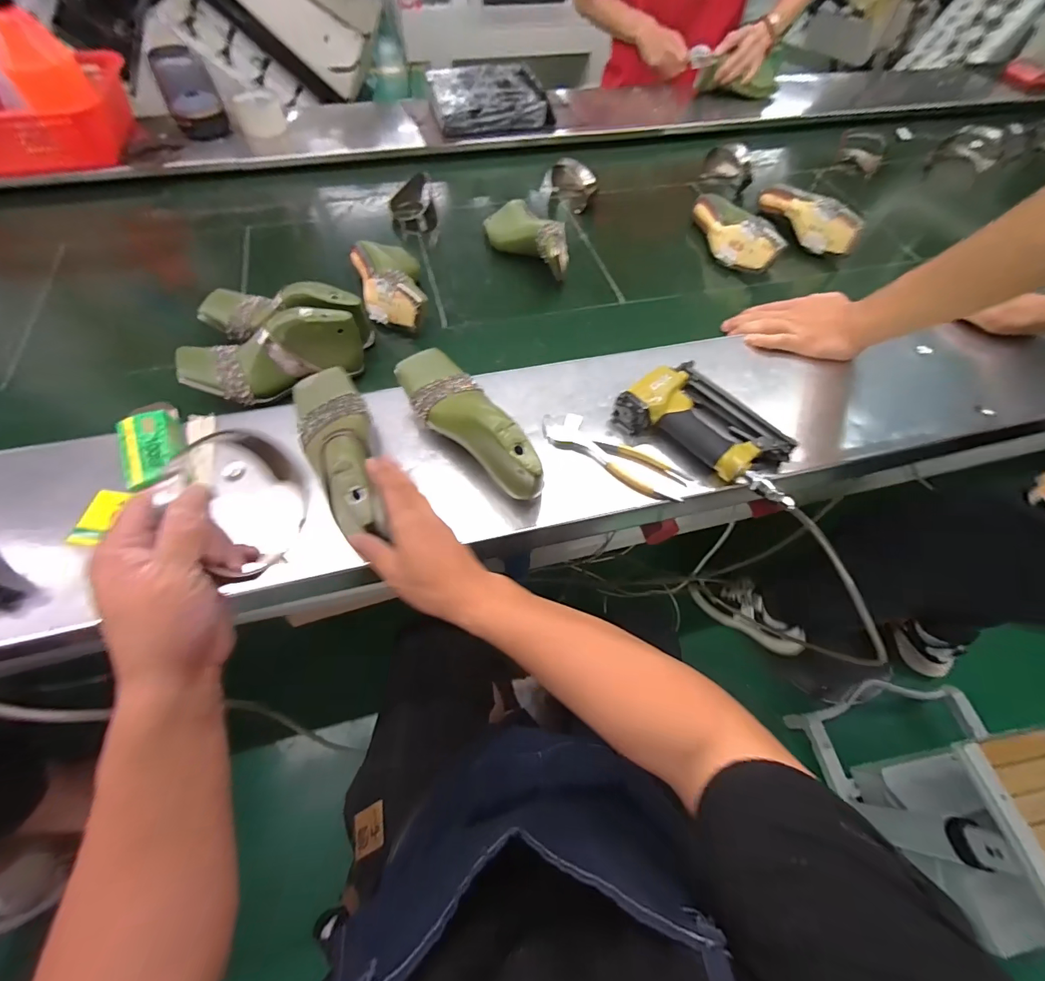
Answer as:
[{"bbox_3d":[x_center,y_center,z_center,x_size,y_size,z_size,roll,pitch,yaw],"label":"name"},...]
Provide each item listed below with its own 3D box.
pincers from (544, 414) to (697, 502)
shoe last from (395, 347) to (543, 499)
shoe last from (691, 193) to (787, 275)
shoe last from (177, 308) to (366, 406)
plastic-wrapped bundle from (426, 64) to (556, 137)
[{"bbox_3d":[0.113,-0.046,0.547,0.196,0.013,0.058,26,63,12],"label":"pincers"},{"bbox_3d":[-0.062,-0.075,0.508,0.081,0.093,0.215,-27,65,-16],"label":"shoe last"},{"bbox_3d":[0.381,-0.484,0.813,0.067,0.063,0.216,-21,63,-13],"label":"shoe last"},{"bbox_3d":[-0.336,-0.175,0.593,0.220,0.087,0.092,-6,61,-5],"label":"shoe last"},{"bbox_3d":[-0.073,-0.884,0.996,0.260,0.068,0.170,-14,62,-9],"label":"plastic-wrapped bundle"}]

